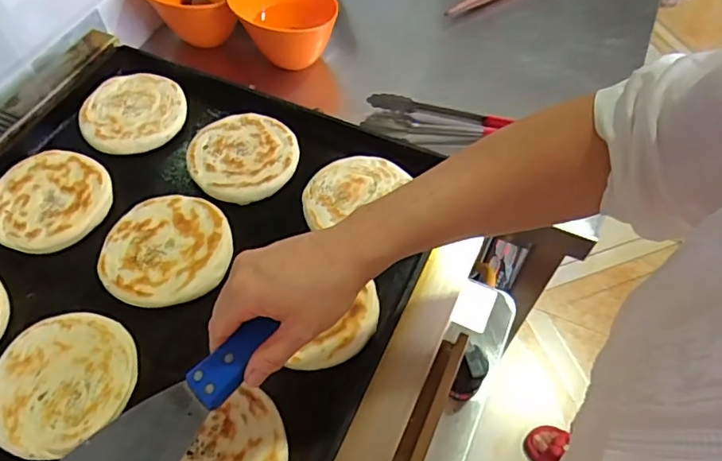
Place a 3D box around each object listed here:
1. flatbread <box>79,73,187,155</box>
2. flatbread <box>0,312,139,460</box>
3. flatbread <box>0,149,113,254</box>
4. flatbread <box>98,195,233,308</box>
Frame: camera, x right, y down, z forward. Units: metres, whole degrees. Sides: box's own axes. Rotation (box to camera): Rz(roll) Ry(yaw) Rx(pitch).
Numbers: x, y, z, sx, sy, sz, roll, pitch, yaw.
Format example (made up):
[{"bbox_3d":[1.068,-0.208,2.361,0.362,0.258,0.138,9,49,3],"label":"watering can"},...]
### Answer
[{"bbox_3d":[-0.279,-0.145,0.661,0.118,0.014,0.121,0,56,0],"label":"flatbread"},{"bbox_3d":[-0.264,0.136,0.479,0.120,0.018,0.122,0,56,0],"label":"flatbread"},{"bbox_3d":[-0.339,-0.034,0.584,0.121,0.019,0.121,0,56,0],"label":"flatbread"},{"bbox_3d":[-0.200,0.017,0.553,0.126,0.013,0.121,0,56,0],"label":"flatbread"}]

